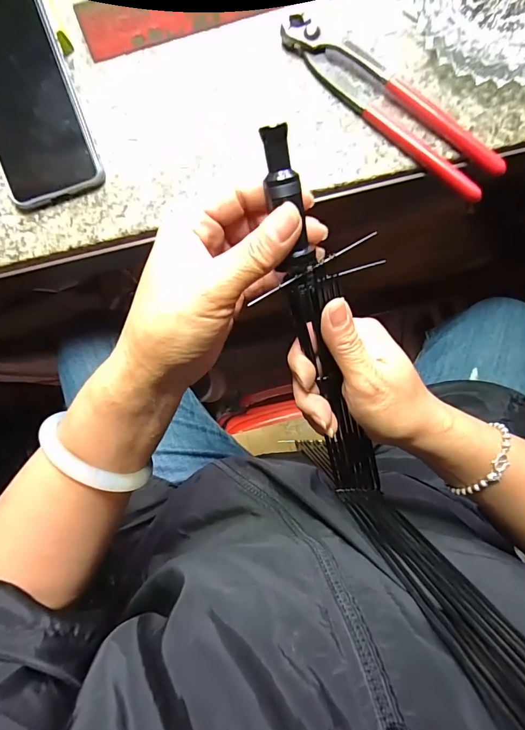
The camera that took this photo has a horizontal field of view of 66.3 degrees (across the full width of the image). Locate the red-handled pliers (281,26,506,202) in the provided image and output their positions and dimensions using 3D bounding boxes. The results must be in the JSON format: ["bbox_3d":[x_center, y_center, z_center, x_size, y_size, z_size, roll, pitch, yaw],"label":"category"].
[{"bbox_3d":[0.096,-0.198,0.305,0.038,0.015,0.192,-44,84,-1],"label":"red-handled pliers"}]

